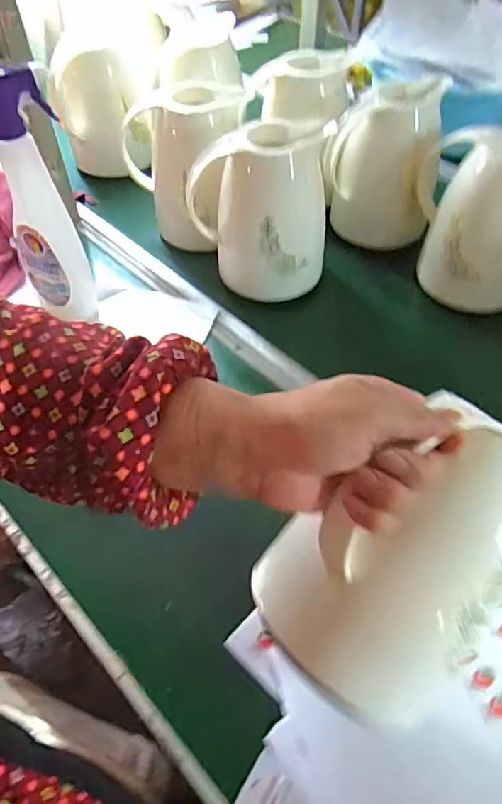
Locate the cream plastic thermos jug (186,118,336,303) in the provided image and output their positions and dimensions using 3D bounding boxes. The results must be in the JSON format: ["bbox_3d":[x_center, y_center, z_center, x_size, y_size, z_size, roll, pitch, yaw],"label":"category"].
[{"bbox_3d":[0.008,-0.246,0.714,0.173,0.185,0.124,-1,56,0],"label":"cream plastic thermos jug"}]

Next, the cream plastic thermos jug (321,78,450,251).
[{"bbox_3d":[0.186,-0.323,0.772,0.148,0.191,0.112,16,58,10],"label":"cream plastic thermos jug"}]

